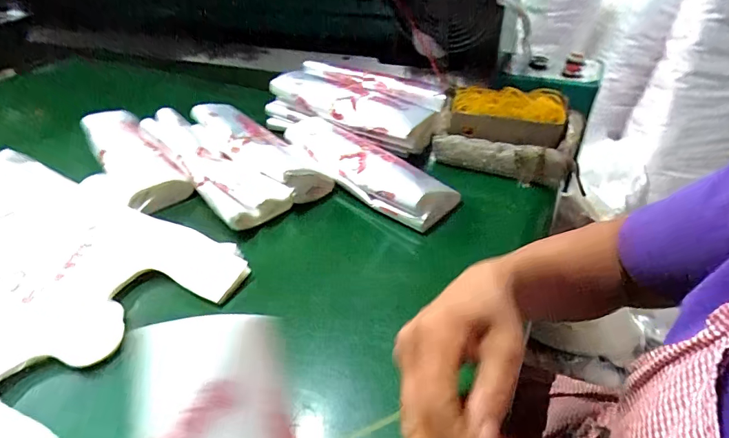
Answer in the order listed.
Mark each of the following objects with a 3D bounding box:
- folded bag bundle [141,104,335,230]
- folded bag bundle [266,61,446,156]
[{"bbox_3d":[-0.207,-0.103,0.643,0.166,0.056,0.309,-31,50,-30],"label":"folded bag bundle"},{"bbox_3d":[-0.018,-0.210,0.751,0.321,0.075,0.163,19,44,25],"label":"folded bag bundle"}]

